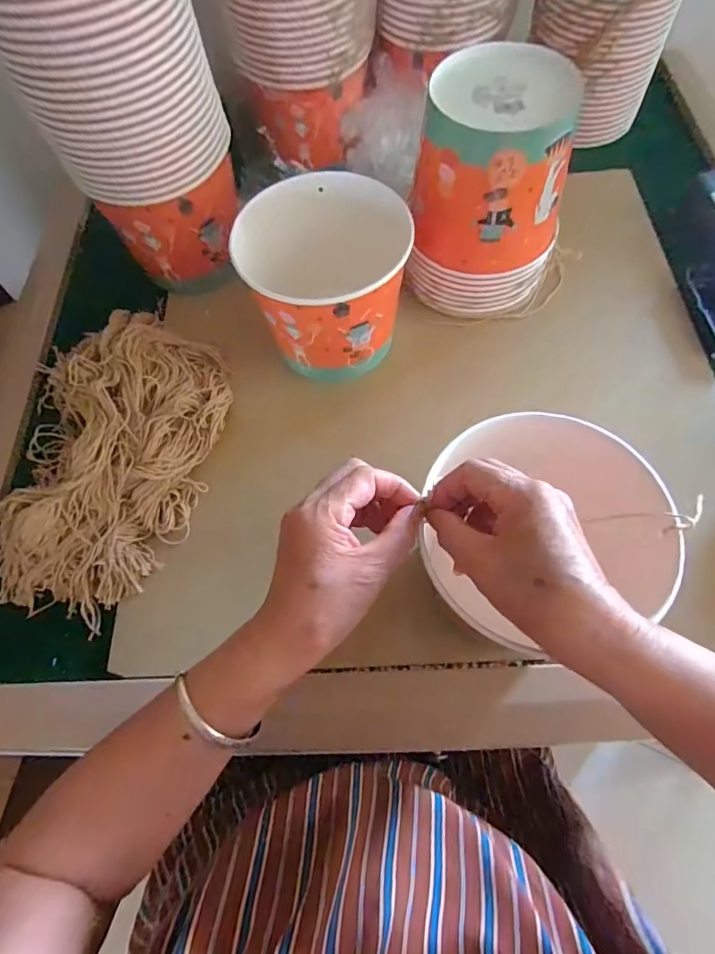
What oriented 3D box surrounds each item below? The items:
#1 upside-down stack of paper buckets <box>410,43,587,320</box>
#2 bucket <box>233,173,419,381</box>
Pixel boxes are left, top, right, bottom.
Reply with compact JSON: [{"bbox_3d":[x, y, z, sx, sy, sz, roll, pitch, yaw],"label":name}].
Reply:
[{"bbox_3d":[0.134,-0.280,0.484,0.145,0.188,0.132,16,67,11],"label":"upside-down stack of paper buckets"},{"bbox_3d":[-0.031,-0.182,0.470,0.144,0.147,0.124,-24,66,-8],"label":"bucket"}]

